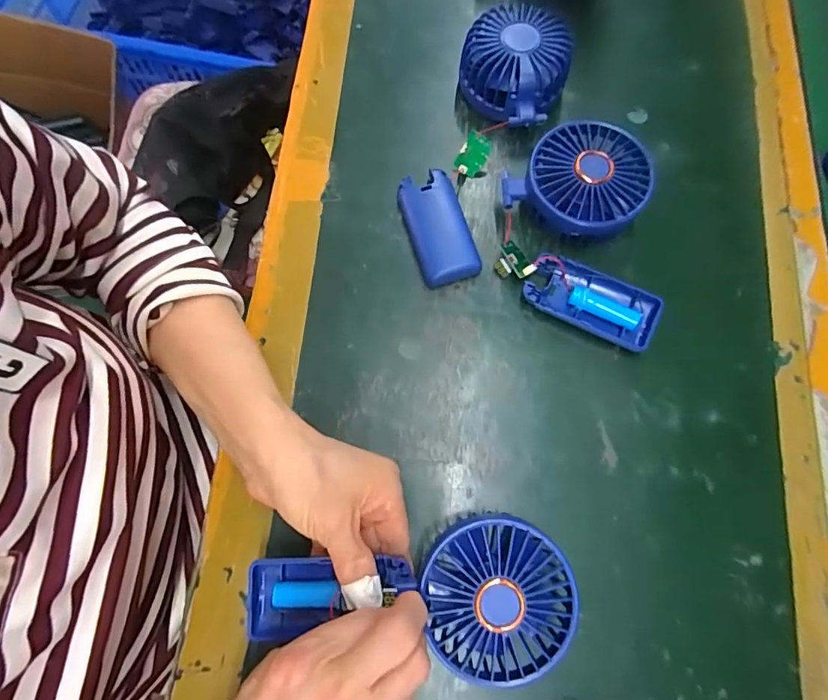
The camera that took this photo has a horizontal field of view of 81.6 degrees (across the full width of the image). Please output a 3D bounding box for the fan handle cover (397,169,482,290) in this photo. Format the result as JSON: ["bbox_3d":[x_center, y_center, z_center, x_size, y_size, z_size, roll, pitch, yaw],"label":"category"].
[{"bbox_3d":[0.018,-0.093,0.368,0.046,0.015,0.090,-16,74,-3],"label":"fan handle cover"}]

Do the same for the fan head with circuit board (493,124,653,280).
[{"bbox_3d":[0.111,-0.111,0.358,0.125,0.049,0.083,-33,76,-8],"label":"fan head with circuit board"}]

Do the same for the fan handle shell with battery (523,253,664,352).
[{"bbox_3d":[0.129,-0.036,0.352,0.093,0.018,0.047,26,76,9],"label":"fan handle shell with battery"}]

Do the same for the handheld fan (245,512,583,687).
[{"bbox_3d":[-0.004,0.140,0.274,0.183,0.029,0.083,-4,74,8],"label":"handheld fan"}]

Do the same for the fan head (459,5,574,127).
[{"bbox_3d":[0.078,-0.223,0.386,0.081,0.049,0.082,0,74,1],"label":"fan head"}]

